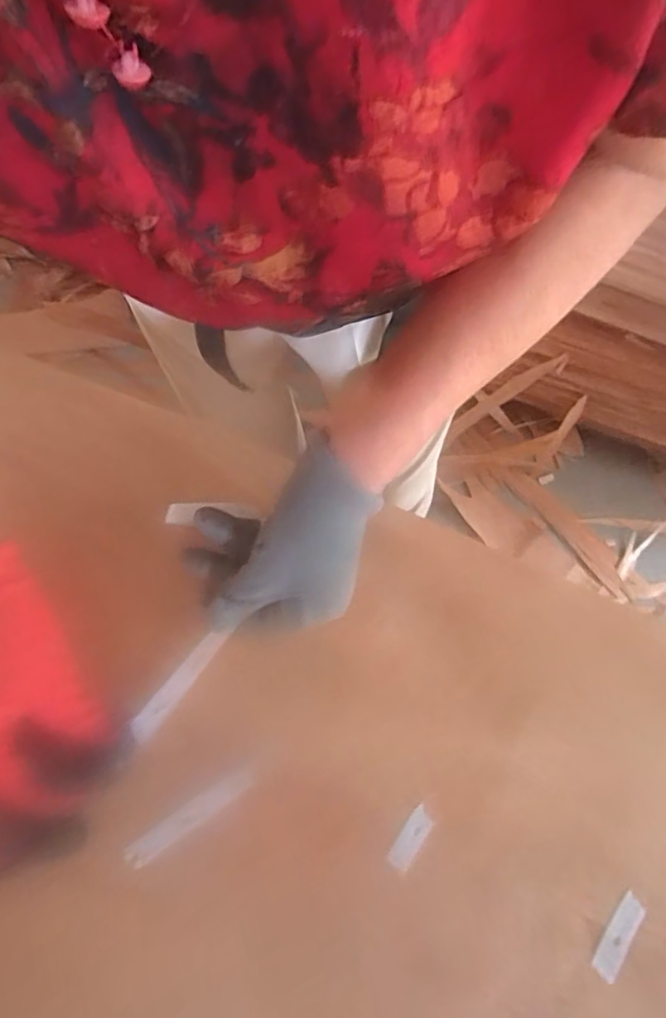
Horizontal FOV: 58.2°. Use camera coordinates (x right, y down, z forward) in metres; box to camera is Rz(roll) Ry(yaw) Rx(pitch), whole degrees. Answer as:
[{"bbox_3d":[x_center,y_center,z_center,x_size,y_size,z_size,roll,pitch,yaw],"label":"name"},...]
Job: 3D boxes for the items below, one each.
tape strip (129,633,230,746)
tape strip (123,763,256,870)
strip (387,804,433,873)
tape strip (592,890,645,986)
[{"bbox_3d":[-0.092,0.105,0.360,0.014,0.009,0.075,35,73,11],"label":"tape strip"},{"bbox_3d":[-0.082,0.179,0.352,0.082,0.004,0.014,-28,67,-24],"label":"tape strip"},{"bbox_3d":[0.045,0.191,0.347,0.012,0.004,0.034,35,74,11],"label":"strip"},{"bbox_3d":[0.158,0.236,0.330,0.011,0.005,0.044,38,74,12],"label":"tape strip"}]

